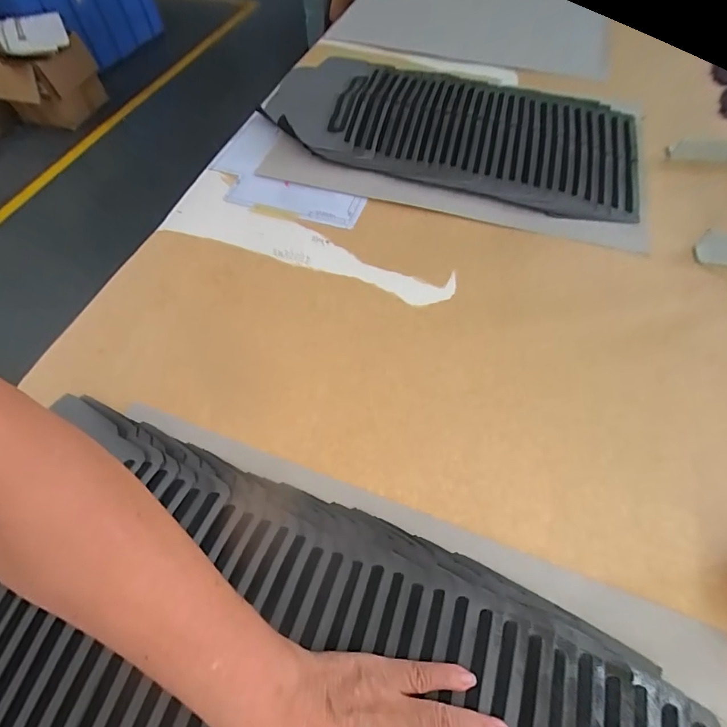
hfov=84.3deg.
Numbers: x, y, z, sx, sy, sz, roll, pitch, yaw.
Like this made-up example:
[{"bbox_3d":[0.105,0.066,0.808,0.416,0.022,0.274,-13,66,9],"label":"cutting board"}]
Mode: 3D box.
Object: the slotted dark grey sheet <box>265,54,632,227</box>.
[{"bbox_3d":[0.125,-0.386,0.651,0.602,0.030,0.312,14,61,10],"label":"slotted dark grey sheet"}]

